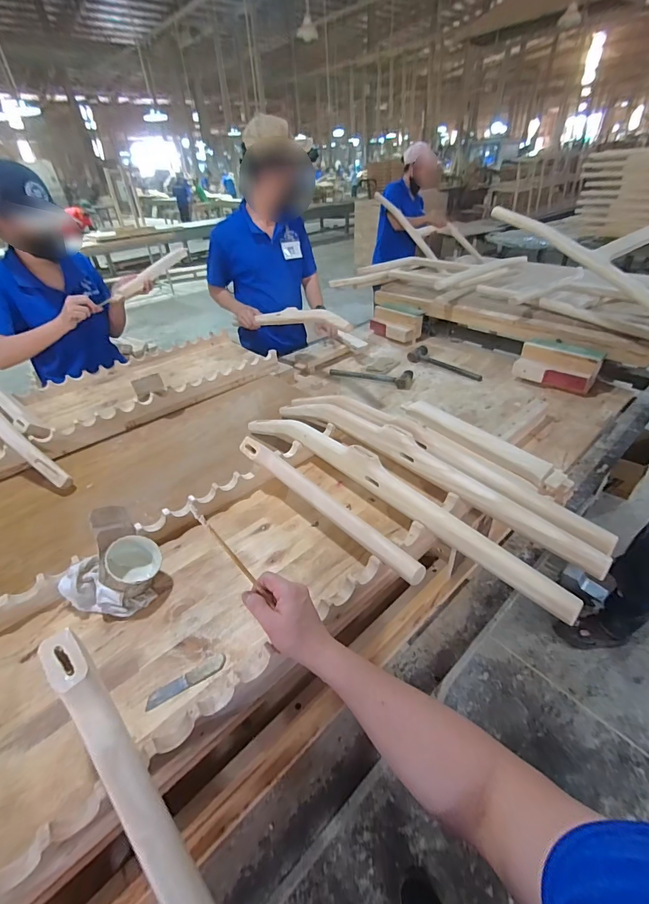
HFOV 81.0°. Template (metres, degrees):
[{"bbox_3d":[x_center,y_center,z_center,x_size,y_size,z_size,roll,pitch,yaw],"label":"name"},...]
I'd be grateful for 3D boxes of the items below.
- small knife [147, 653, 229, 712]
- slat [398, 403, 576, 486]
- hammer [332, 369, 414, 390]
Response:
[{"bbox_3d":[-0.179,0.297,0.495,0.102,0.004,0.022,-22,42,-23],"label":"small knife"},{"bbox_3d":[0.332,-0.028,0.847,0.065,0.029,0.394,-29,44,-29],"label":"slat"},{"bbox_3d":[0.176,-0.309,1.508,0.338,0.040,0.091,13,40,21],"label":"hammer"}]

